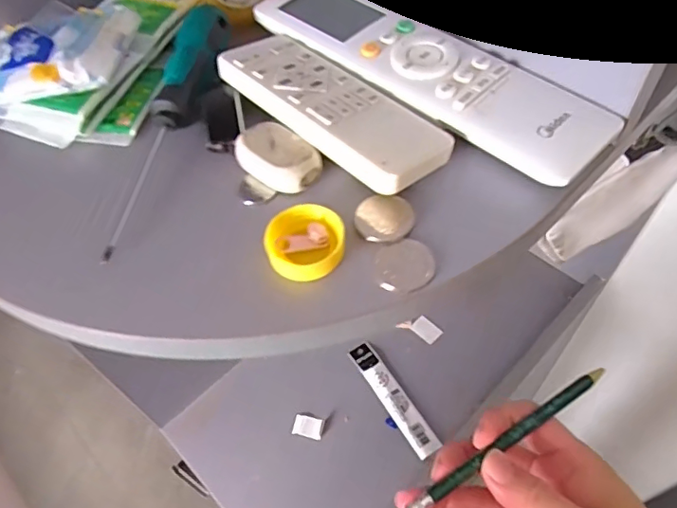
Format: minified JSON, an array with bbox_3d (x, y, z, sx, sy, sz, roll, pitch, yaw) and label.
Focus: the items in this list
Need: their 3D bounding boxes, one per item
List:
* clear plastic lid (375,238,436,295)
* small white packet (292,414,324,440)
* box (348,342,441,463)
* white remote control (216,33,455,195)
[{"bbox_3d":[0.026,0.005,0.212,0.023,0.004,0.022,-2,55,3],"label":"clear plastic lid"},{"bbox_3d":[-0.036,0.206,0.638,0.035,0.004,0.024,10,56,11],"label":"small white packet"},{"bbox_3d":[0.065,0.174,0.653,0.032,0.011,0.160,-28,58,-15],"label":"box"},{"bbox_3d":[-0.005,-0.070,0.244,0.042,0.012,0.116,-39,61,-21],"label":"white remote control"}]

